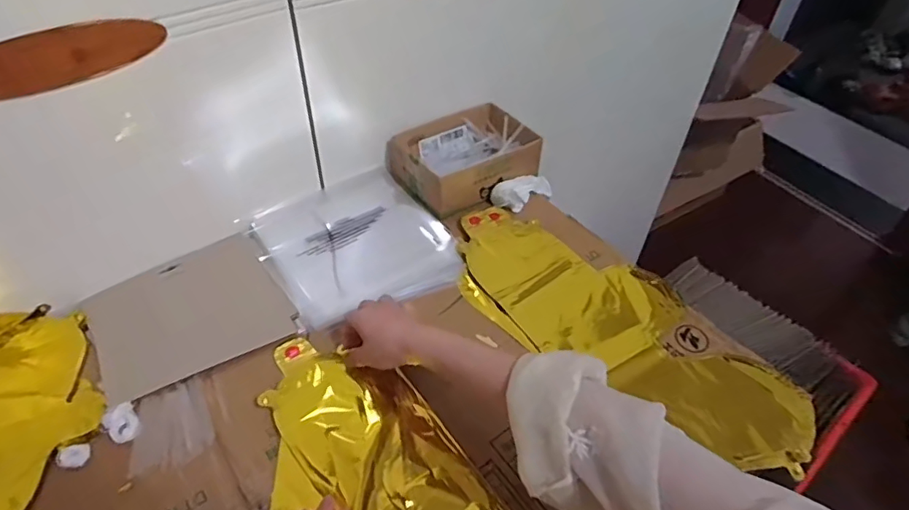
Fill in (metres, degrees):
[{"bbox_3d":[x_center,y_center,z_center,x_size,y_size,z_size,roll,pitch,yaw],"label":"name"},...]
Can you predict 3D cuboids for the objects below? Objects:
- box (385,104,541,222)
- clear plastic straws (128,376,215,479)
[{"bbox_3d":[0.017,-0.141,0.807,0.189,0.067,0.141,-24,52,-24],"label":"box"},{"bbox_3d":[-0.276,0.165,0.535,0.073,0.008,0.080,-21,51,-22],"label":"clear plastic straws"}]

